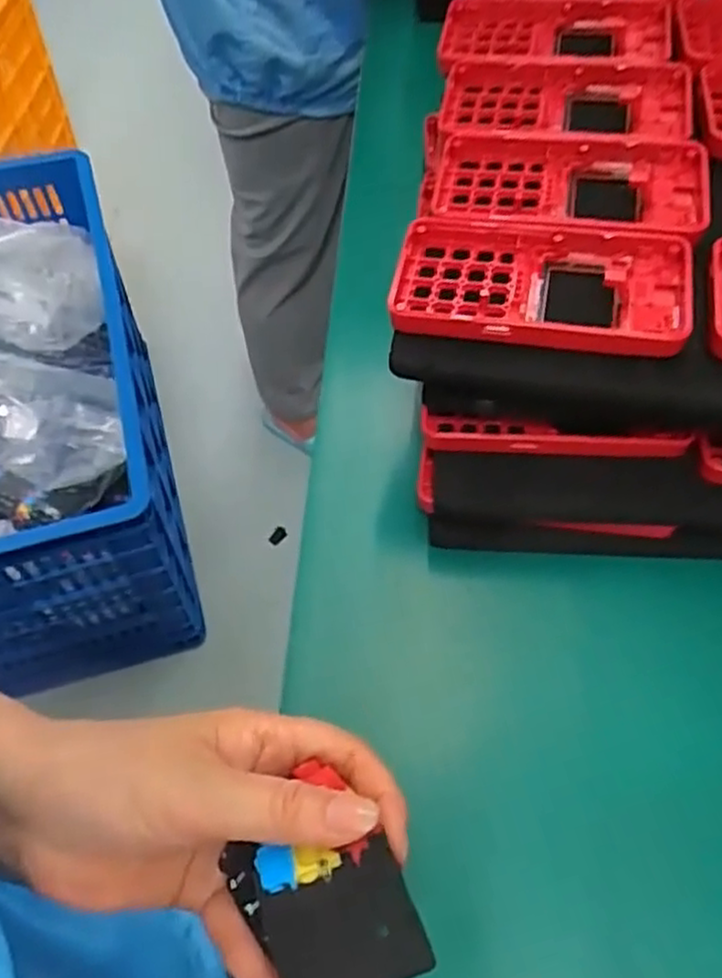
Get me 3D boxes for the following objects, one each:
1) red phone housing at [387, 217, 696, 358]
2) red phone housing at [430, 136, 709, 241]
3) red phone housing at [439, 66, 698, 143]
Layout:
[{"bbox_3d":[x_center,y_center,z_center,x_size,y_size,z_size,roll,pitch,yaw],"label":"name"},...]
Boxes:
[{"bbox_3d":[0.079,-0.091,0.322,0.125,0.018,0.067,11,58,8],"label":"red phone housing"},{"bbox_3d":[0.101,-0.148,0.353,0.126,0.011,0.070,10,58,8],"label":"red phone housing"},{"bbox_3d":[0.106,-0.200,0.382,0.124,0.019,0.067,8,58,7],"label":"red phone housing"}]

